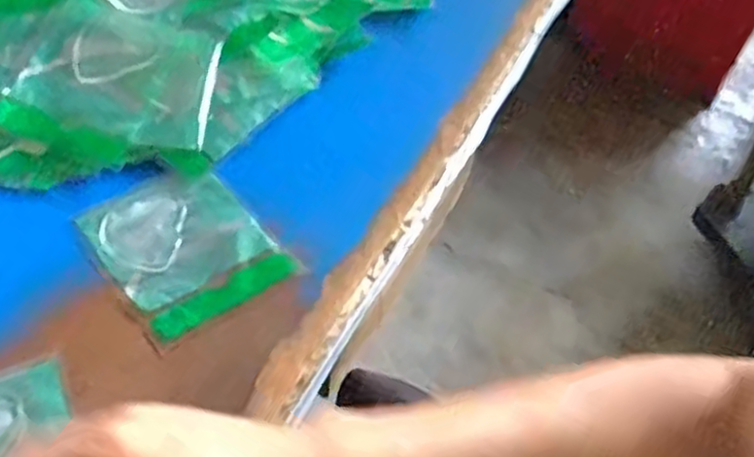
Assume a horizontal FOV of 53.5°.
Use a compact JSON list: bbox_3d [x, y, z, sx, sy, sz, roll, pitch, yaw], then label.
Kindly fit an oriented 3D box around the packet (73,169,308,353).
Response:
[{"bbox_3d":[-0.135,0.011,0.523,0.103,0.014,0.131,-32,60,-27],"label":"packet"}]

